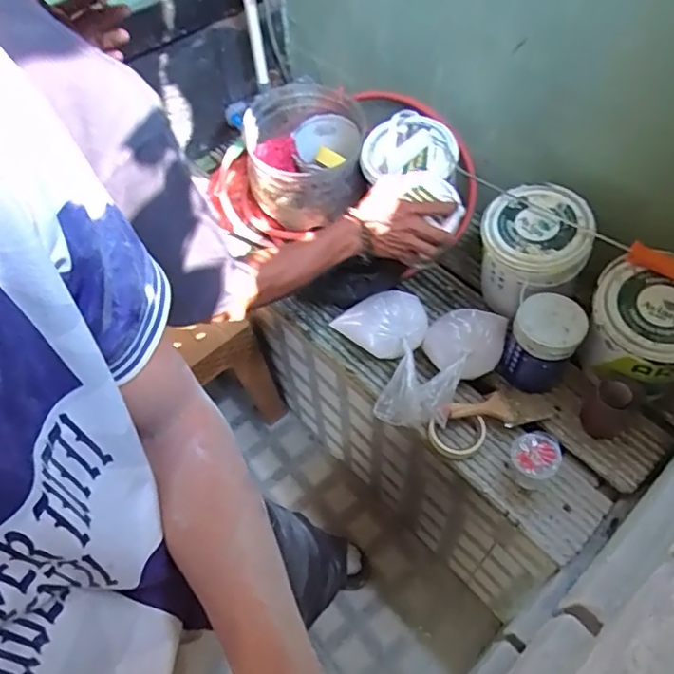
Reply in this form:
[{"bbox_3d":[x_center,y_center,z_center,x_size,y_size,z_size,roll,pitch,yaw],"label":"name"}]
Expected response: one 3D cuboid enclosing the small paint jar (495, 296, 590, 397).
[{"bbox_3d":[0.342,0.015,0.961,0.108,0.170,0.102,23,60,16],"label":"small paint jar"}]

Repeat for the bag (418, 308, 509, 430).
[{"bbox_3d":[0.238,0.014,1.009,0.143,0.099,0.104,-17,58,-8],"label":"bag"}]

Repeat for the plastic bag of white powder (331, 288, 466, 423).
[{"bbox_3d":[0.116,0.035,1.008,0.158,0.101,0.283,-19,58,-10],"label":"plastic bag of white powder"}]

